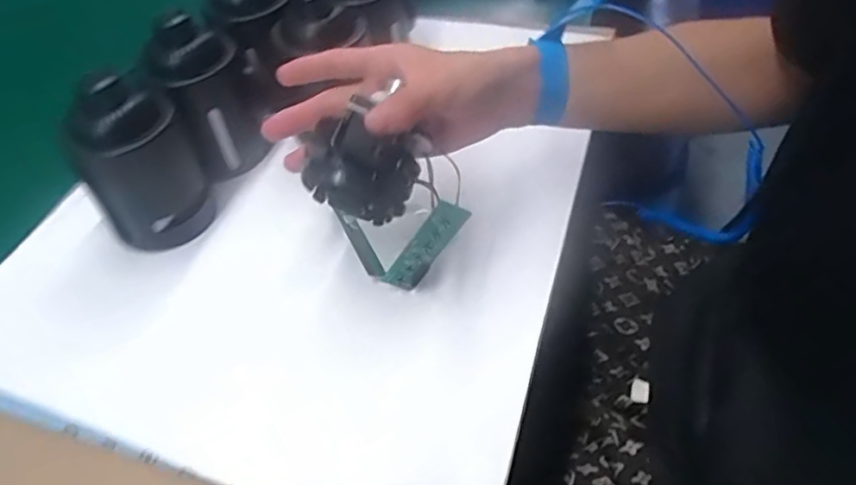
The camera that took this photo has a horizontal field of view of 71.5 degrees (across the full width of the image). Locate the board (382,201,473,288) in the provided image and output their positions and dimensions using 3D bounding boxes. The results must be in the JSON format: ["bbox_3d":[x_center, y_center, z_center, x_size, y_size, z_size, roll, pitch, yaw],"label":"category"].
[{"bbox_3d":[-0.002,0.004,0.376,0.022,0.081,0.008,14,45,-26],"label":"board"}]

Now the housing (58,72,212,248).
[{"bbox_3d":[-0.200,-0.058,0.414,0.070,0.120,0.067,-25,54,-17],"label":"housing"}]

